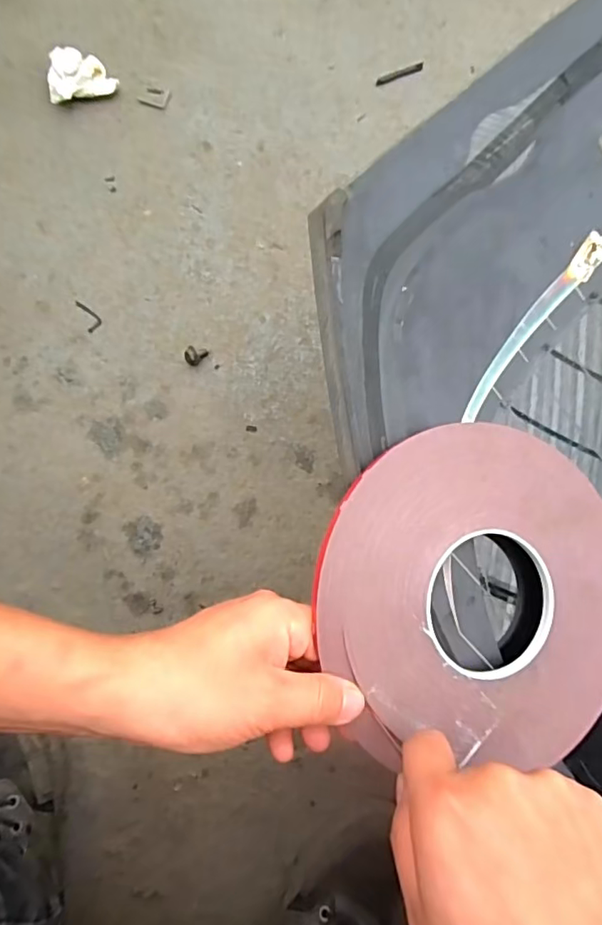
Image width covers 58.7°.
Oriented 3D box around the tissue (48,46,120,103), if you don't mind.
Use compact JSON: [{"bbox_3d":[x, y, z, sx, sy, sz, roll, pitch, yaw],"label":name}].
[{"bbox_3d":[-0.236,-0.413,0.572,0.069,0.028,0.047,-19,84,-8],"label":"tissue"}]

